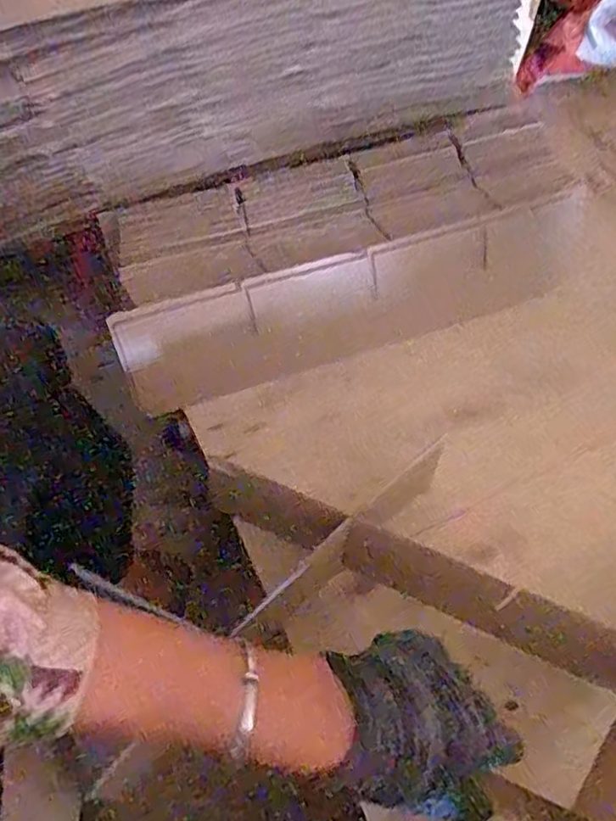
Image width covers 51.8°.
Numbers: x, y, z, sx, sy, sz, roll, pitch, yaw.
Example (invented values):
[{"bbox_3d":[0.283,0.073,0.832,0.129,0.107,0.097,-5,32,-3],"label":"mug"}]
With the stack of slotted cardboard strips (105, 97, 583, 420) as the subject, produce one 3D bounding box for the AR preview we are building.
[{"bbox_3d":[0.048,-0.169,0.686,0.520,0.110,0.196,-17,67,-10],"label":"stack of slotted cardboard strips"}]

